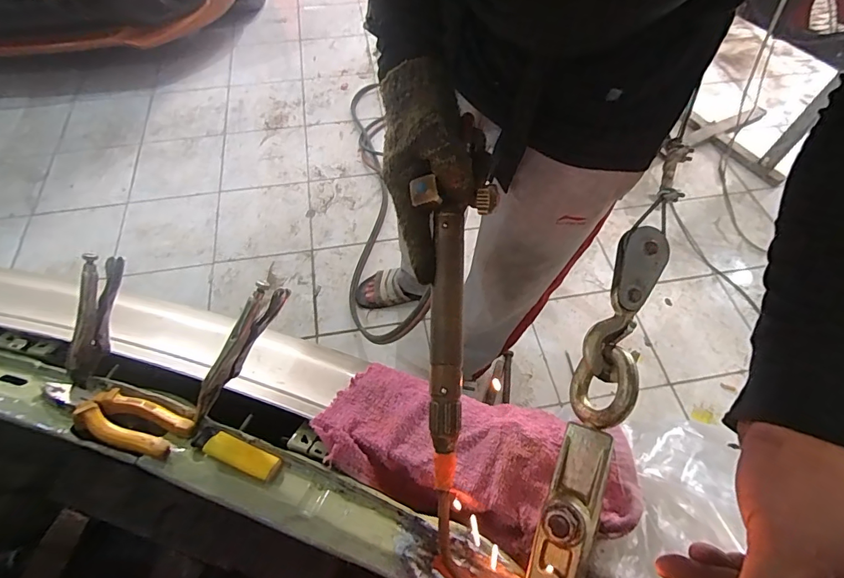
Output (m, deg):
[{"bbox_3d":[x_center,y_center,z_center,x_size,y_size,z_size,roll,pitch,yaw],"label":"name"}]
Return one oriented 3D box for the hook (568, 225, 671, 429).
[{"bbox_3d":[0.170,0.030,0.378,0.043,0.041,0.174,19,81,12],"label":"hook"}]

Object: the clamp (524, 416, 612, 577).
[{"bbox_3d":[0.112,0.165,0.330,0.037,0.045,0.135,20,60,11],"label":"clamp"}]

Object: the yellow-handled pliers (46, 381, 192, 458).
[{"bbox_3d":[-0.292,0.115,0.409,0.153,0.026,0.043,18,60,10],"label":"yellow-handled pliers"}]

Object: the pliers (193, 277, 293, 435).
[{"bbox_3d":[-0.175,0.066,0.410,0.011,0.039,0.161,34,97,20],"label":"pliers"}]

